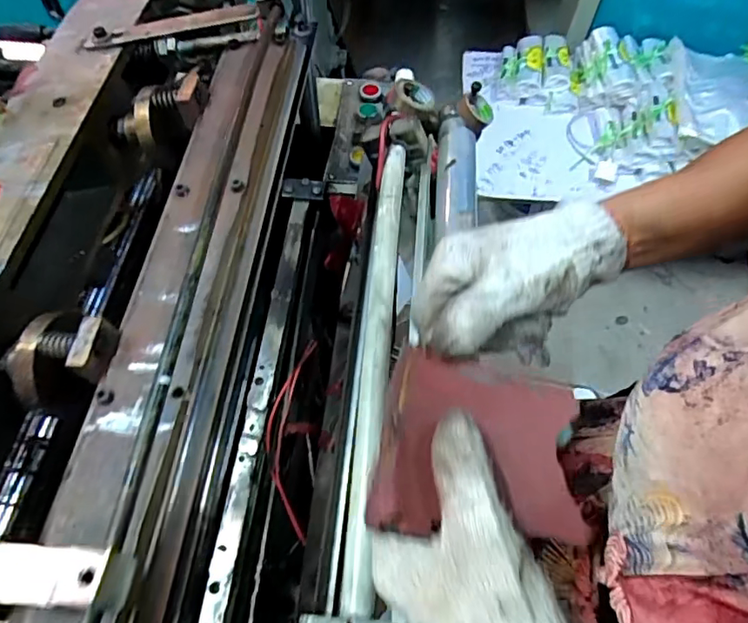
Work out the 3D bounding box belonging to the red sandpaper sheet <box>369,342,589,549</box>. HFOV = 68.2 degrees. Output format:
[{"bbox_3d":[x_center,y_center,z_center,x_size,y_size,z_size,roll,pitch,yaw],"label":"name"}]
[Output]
[{"bbox_3d":[0.054,0.069,0.275,0.101,0.015,0.088,10,59,6],"label":"red sandpaper sheet"}]

